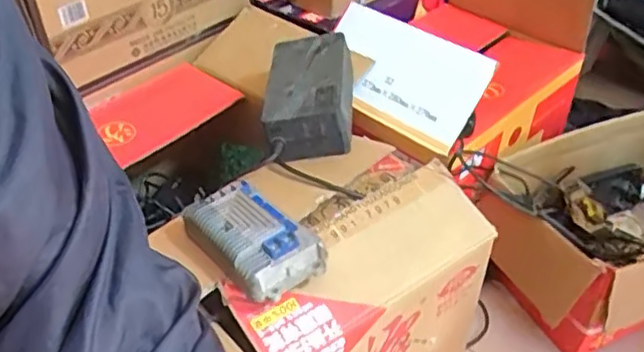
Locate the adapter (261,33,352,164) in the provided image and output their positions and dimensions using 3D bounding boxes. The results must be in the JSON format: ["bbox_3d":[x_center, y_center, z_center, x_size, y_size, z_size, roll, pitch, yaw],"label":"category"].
[{"bbox_3d":[-0.014,-0.112,0.883,0.115,0.070,0.201,-8,43,8],"label":"adapter"}]

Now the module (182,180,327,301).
[{"bbox_3d":[-0.079,0.061,0.682,0.089,0.034,0.161,-29,48,-30],"label":"module"}]

